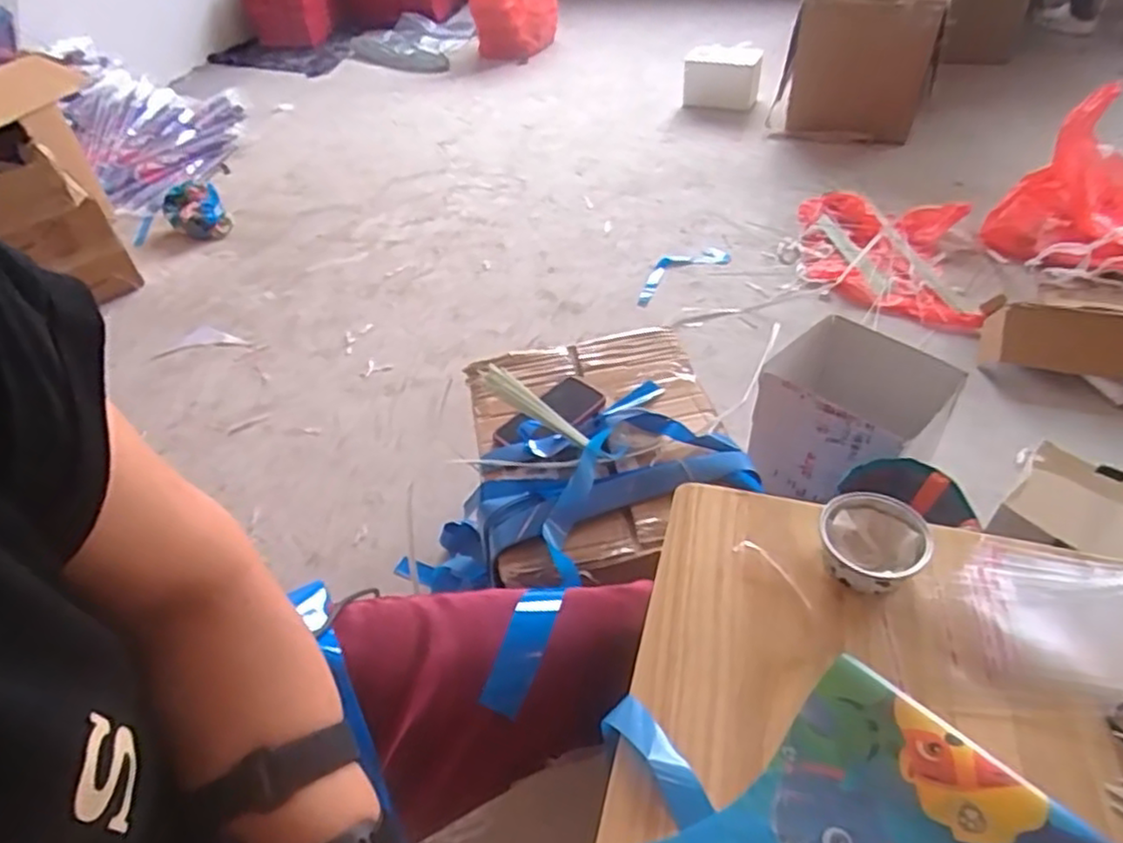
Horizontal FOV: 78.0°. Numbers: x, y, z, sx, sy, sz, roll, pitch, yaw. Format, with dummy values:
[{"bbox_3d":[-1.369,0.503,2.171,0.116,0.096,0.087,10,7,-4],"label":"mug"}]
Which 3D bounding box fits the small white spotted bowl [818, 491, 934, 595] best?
[{"bbox_3d":[0.253,0.100,0.569,0.080,0.038,0.076,-3,45,3],"label":"small white spotted bowl"}]

